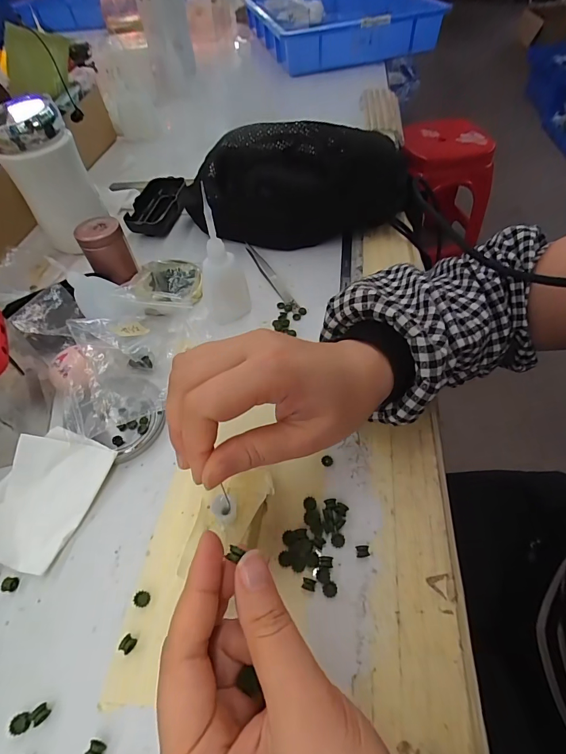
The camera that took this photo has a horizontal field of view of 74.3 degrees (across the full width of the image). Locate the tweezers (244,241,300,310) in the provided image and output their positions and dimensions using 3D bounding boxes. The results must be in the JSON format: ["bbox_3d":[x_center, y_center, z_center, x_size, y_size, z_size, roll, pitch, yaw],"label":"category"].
[{"bbox_3d":[-0.016,-0.114,0.411,0.013,0.005,0.125,-23,56,-12],"label":"tweezers"}]

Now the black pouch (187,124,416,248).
[{"bbox_3d":[0.015,-0.223,0.427,0.252,0.105,0.099,-3,54,2],"label":"black pouch"}]

